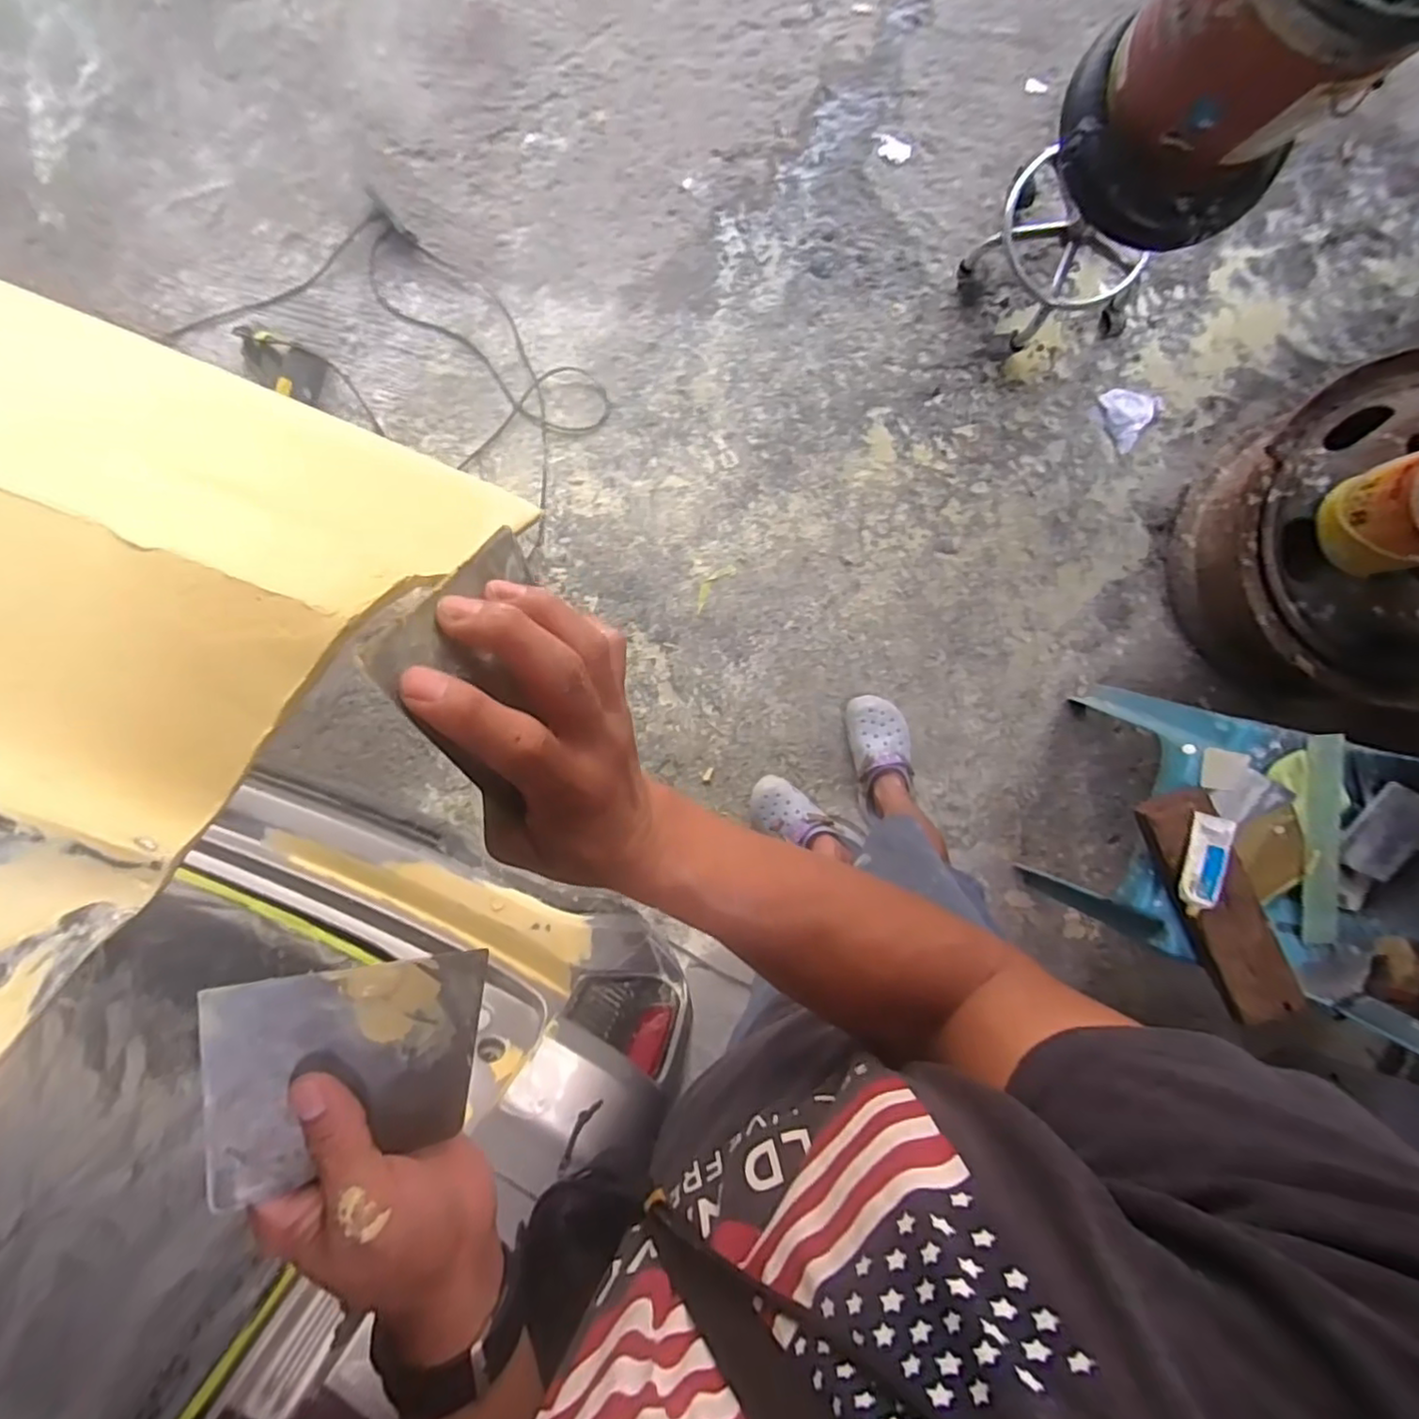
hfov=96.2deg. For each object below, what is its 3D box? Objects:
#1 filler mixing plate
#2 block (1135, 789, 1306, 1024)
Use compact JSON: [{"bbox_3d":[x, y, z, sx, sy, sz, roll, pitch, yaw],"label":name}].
[{"bbox_3d":[-0.169,0.169,0.305,0.117,0.004,0.085,5,76,-39],"label":"filler mixing plate"},{"bbox_3d":[0.772,0.293,0.959,0.113,0.047,0.366,-26,92,8],"label":"block"}]

